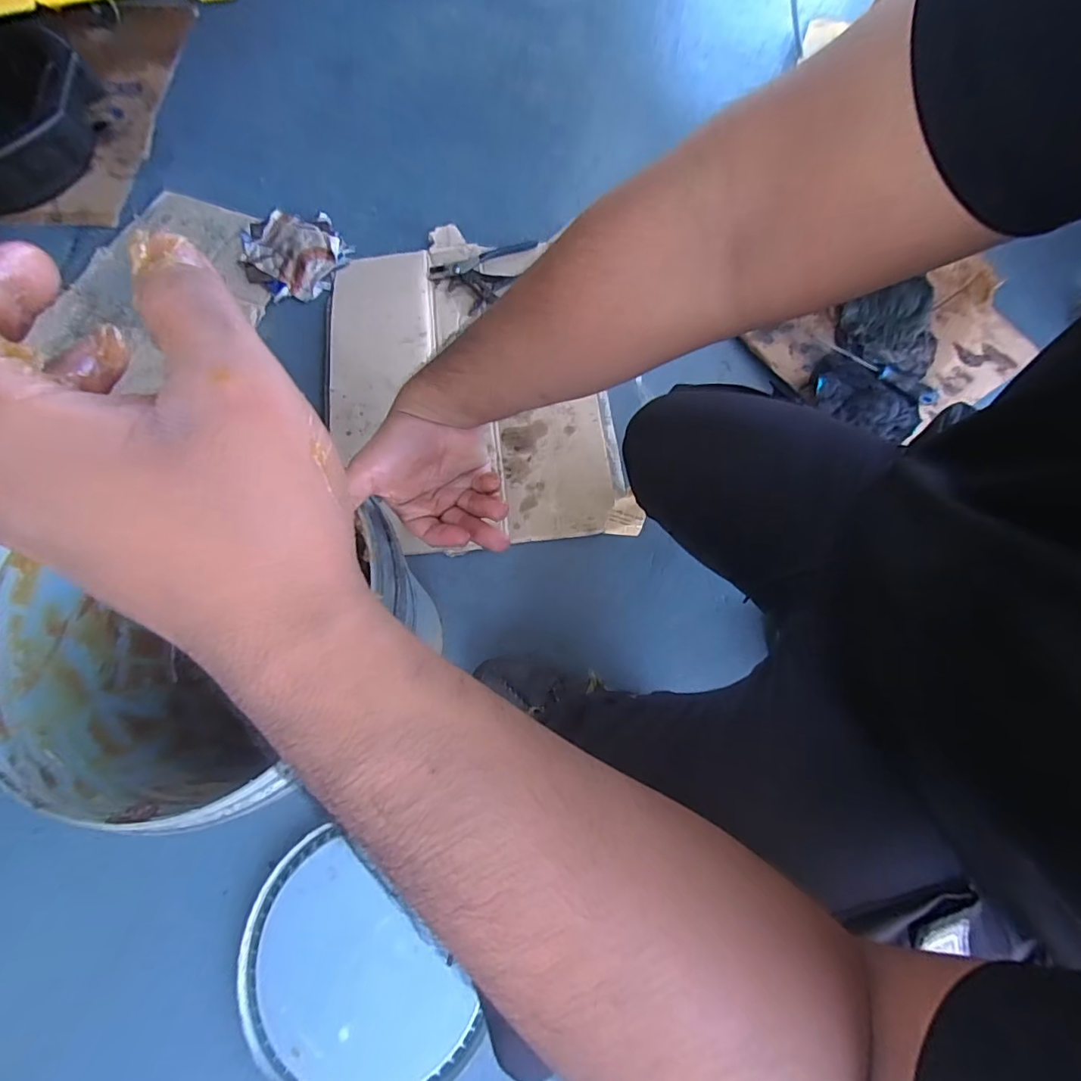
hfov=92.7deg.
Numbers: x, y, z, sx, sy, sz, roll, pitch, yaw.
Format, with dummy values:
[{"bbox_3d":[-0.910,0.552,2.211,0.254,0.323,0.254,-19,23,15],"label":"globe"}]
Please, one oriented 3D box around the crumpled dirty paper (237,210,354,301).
[{"bbox_3d":[-0.438,-0.517,0.928,0.185,0.039,0.175,-43,77,-12],"label":"crumpled dirty paper"}]

